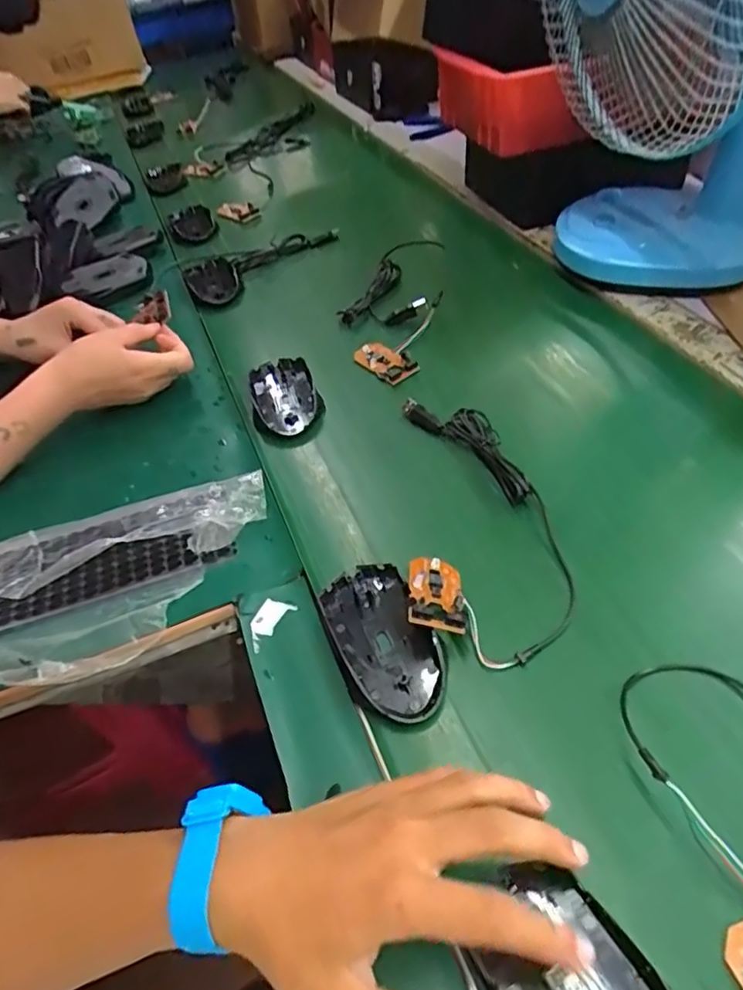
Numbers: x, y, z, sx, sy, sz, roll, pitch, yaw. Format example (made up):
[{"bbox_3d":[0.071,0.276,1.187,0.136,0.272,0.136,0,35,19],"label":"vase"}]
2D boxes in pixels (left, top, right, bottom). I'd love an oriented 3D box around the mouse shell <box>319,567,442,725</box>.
[{"bbox_3d":[0.007,0.092,0.395,0.057,0.019,0.109,-18,47,-9],"label":"mouse shell"}]

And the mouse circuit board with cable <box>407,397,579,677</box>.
[{"bbox_3d":[0.083,0.006,0.454,0.108,0.029,0.246,-2,47,5],"label":"mouse circuit board with cable"}]

